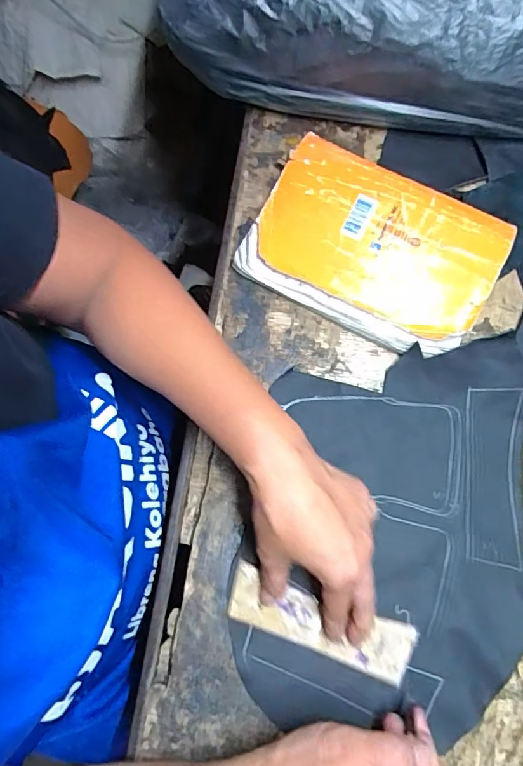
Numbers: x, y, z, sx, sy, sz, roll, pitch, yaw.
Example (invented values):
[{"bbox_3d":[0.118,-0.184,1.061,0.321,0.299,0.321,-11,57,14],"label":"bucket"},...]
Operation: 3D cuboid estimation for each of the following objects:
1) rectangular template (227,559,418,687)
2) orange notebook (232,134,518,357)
[{"bbox_3d":[0.040,0.170,0.341,0.131,0.004,0.038,18,75,5],"label":"rectangular template"},{"bbox_3d":[0.094,-0.114,0.408,0.196,0.028,0.137,28,76,7],"label":"orange notebook"}]

